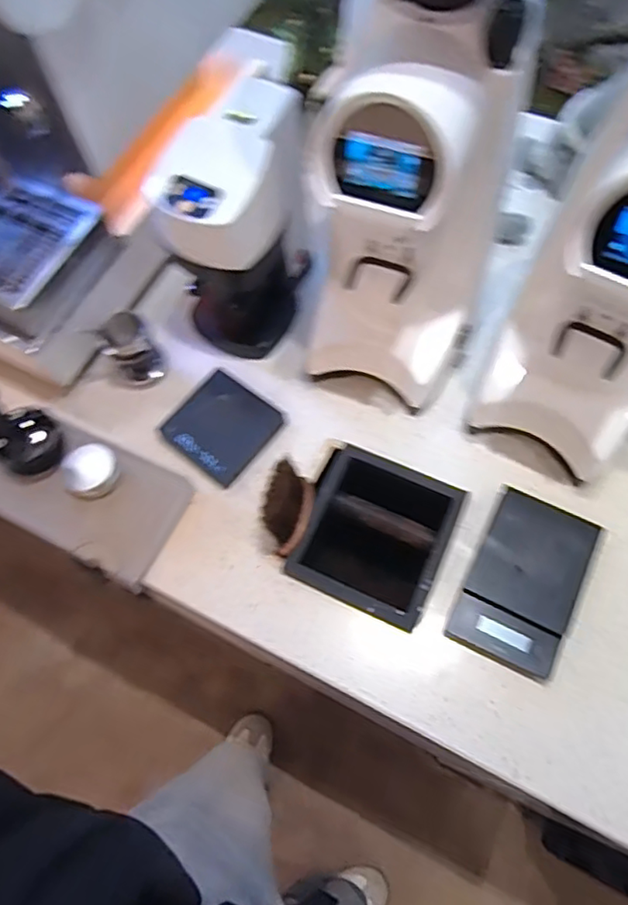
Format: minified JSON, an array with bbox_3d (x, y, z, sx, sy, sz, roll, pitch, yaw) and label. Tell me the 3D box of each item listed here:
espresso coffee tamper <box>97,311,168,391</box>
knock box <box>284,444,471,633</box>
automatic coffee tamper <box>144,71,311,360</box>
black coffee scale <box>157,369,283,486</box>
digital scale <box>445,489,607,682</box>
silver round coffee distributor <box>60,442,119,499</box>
[{"bbox_3d":[-0.243,-0.137,0.806,0.066,0.073,0.068,-28,68,-9],"label":"espresso coffee tamper"},{"bbox_3d":[0.075,0.116,0.783,0.180,0.125,0.185,23,69,12],"label":"knock box"},{"bbox_3d":[-0.086,-0.276,0.757,0.131,0.266,0.188,31,71,15],"label":"automatic coffee tamper"},{"bbox_3d":[-0.119,-0.035,0.790,0.119,0.018,0.123,35,72,16],"label":"black coffee scale"},{"bbox_3d":[0.239,0.145,0.685,0.113,0.027,0.184,25,70,13],"label":"digital scale"},{"bbox_3d":[-0.283,0.020,0.763,0.068,0.032,0.062,-1,66,2],"label":"silver round coffee distributor"}]

